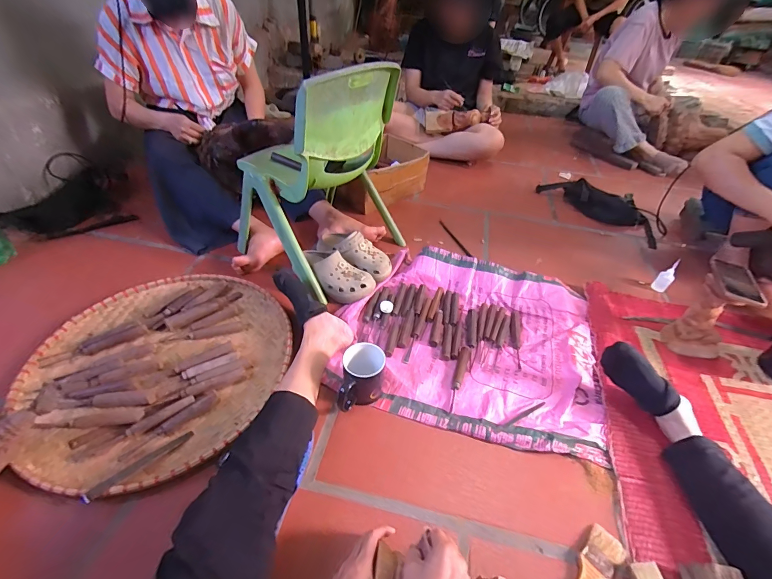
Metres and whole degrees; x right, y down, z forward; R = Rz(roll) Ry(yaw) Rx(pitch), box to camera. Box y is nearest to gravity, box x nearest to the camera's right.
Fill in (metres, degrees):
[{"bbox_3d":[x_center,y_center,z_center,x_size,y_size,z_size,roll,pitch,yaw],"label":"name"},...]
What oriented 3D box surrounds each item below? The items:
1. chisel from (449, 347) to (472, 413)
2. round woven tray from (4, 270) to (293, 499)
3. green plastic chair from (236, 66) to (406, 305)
[{"bbox_3d":[0.153,0.183,0.769,0.022,0.018,0.163,18,44,14],"label":"chisel"},{"bbox_3d":[-0.458,0.134,0.768,0.473,0.064,0.516,3,42,-3],"label":"round woven tray"},{"bbox_3d":[-0.168,-0.309,0.941,0.325,0.468,0.364,30,48,26],"label":"green plastic chair"}]

